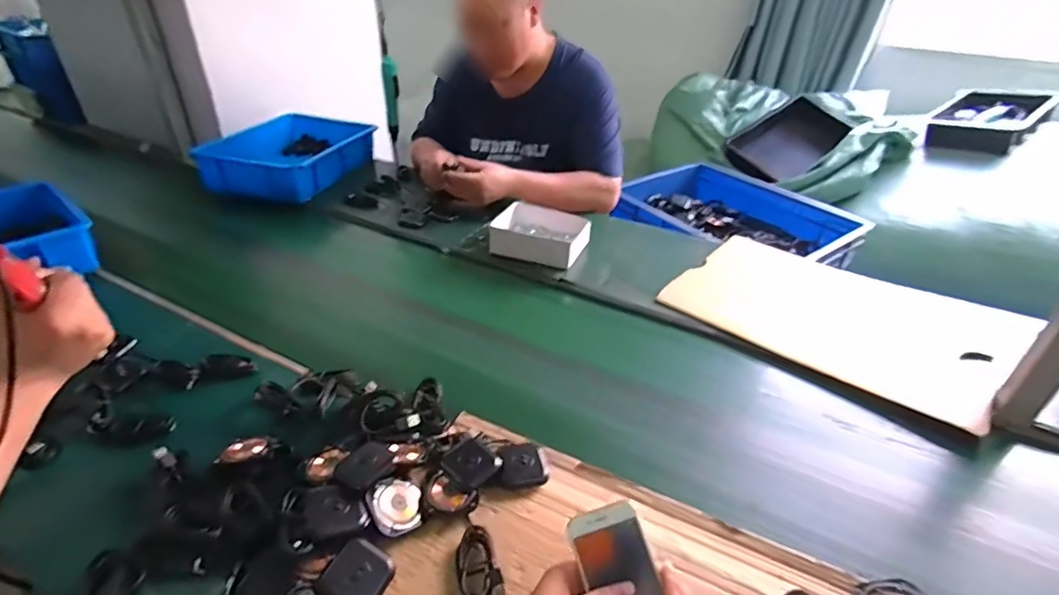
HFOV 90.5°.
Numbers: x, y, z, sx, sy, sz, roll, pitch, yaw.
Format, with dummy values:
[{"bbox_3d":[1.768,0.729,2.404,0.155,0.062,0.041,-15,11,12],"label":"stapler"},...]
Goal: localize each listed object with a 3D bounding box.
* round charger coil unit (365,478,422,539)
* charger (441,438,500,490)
[{"bbox_3d":[-0.139,0.219,0.551,0.058,0.004,0.058,27,34,-19],"label":"round charger coil unit"},{"bbox_3d":[-0.066,0.190,0.601,0.056,0.014,0.055,31,46,27],"label":"charger"}]

